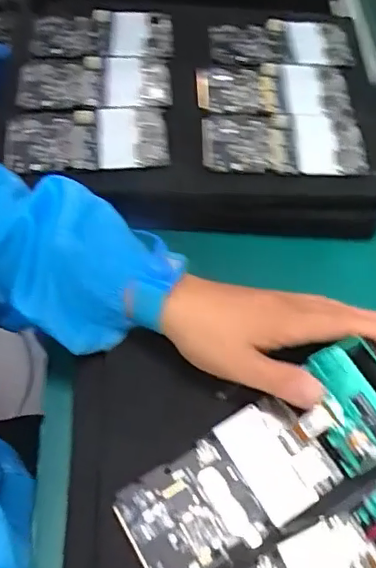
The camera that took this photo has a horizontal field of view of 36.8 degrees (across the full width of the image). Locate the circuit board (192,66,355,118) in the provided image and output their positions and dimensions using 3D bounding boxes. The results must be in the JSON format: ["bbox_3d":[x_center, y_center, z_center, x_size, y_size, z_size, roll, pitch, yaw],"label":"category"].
[{"bbox_3d":[0.078,-0.175,0.511,0.136,0.007,0.063,-5,59,-5],"label":"circuit board"}]

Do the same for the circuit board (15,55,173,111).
[{"bbox_3d":[-0.083,-0.179,0.502,0.133,0.009,0.060,-3,59,-4],"label":"circuit board"}]

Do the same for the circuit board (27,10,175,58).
[{"bbox_3d":[-0.080,-0.235,0.531,0.130,0.011,0.060,-4,59,-4],"label":"circuit board"}]

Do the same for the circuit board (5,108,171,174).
[{"bbox_3d":[-0.084,-0.119,0.472,0.131,0.010,0.061,-6,59,-6],"label":"circuit board"}]

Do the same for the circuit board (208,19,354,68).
[{"bbox_3d":[0.090,-0.233,0.545,0.137,0.008,0.062,-5,59,-5],"label":"circuit board"}]

